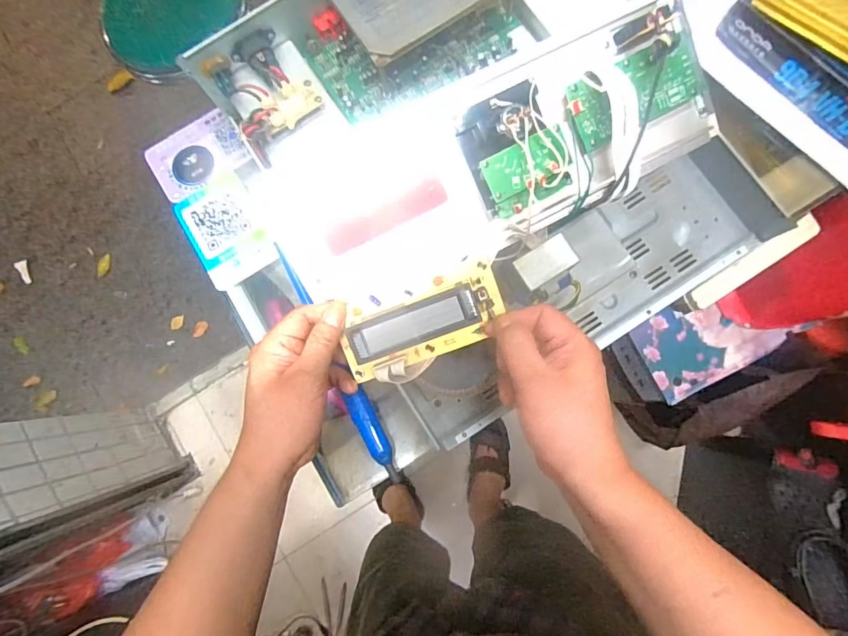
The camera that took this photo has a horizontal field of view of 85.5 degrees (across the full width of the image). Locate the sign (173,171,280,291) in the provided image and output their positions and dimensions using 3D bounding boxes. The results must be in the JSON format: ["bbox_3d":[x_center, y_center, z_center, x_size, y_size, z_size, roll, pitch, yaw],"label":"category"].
[{"bbox_3d":[-0.238,-0.106,0.556,0.087,0.006,0.123,-29,83,-5],"label":"sign"}]

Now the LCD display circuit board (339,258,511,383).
[{"bbox_3d":[-0.002,0.001,0.382,0.137,0.011,0.067,-19,96,5],"label":"LCD display circuit board"}]

